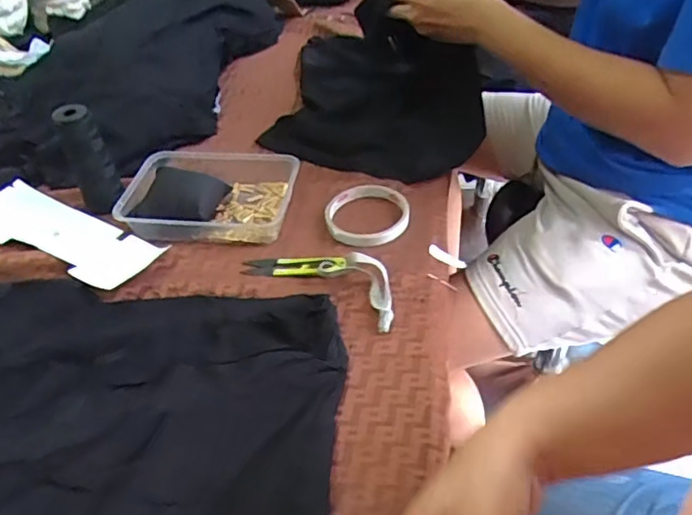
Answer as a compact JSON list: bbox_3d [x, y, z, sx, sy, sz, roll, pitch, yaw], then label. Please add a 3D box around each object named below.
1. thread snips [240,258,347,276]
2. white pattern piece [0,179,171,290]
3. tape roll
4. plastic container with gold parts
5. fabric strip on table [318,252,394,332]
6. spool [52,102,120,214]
[{"bbox_3d":[-0.050,0.005,0.524,0.098,0.015,0.021,3,39,6],"label":"thread snips"},{"bbox_3d":[-0.294,-0.025,0.570,0.221,0.008,0.072,22,53,21],"label":"white pattern piece"},{"bbox_3d":[0.023,-0.045,0.573,0.083,0.019,0.089,-1,39,1],"label":"tape roll"},{"bbox_3d":[-0.147,-0.069,0.593,0.172,0.042,0.127,4,39,6],"label":"plastic container with gold parts"},{"bbox_3d":[0.017,0.022,0.490,0.042,0.009,0.095,-39,53,-13],"label":"fabric strip on table"},{"bbox_3d":[-0.269,-0.104,0.578,0.037,0.109,0.027,-31,49,-24],"label":"spool"}]

